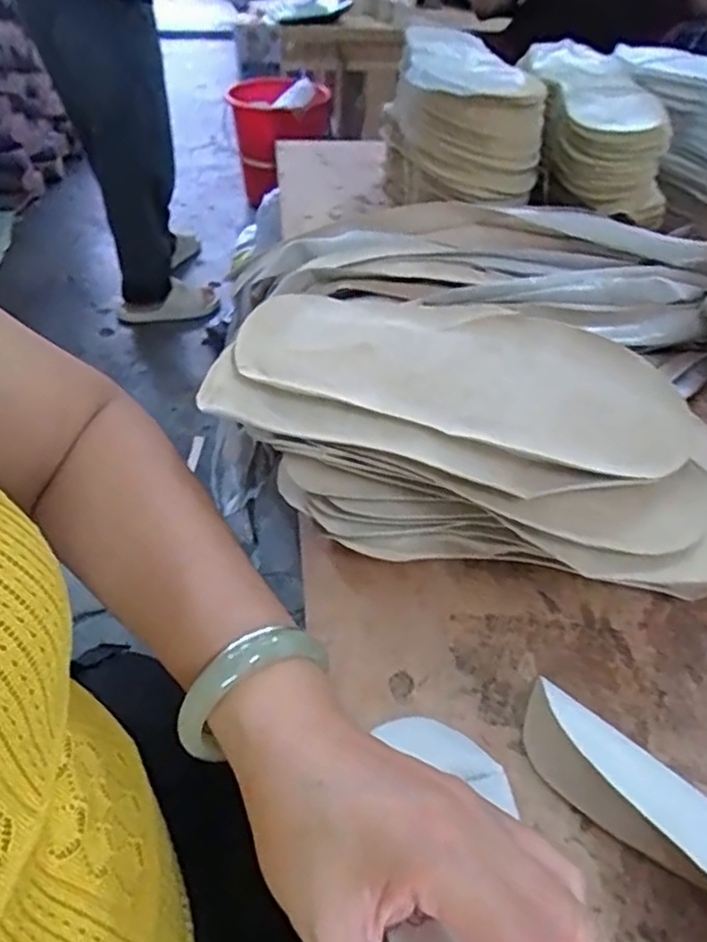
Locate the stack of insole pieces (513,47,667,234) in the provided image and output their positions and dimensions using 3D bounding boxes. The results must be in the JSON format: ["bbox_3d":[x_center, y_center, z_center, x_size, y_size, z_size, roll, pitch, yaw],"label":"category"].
[{"bbox_3d":[0.216,-0.318,0.649,0.102,0.088,0.247,1,44,-2],"label":"stack of insole pieces"}]

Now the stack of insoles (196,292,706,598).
[{"bbox_3d":[0.066,-0.009,0.385,0.289,0.104,0.127,18,46,16],"label":"stack of insoles"}]

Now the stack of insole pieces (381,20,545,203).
[{"bbox_3d":[0.099,-0.335,0.668,0.111,0.118,0.251,-1,44,-4],"label":"stack of insole pieces"}]

